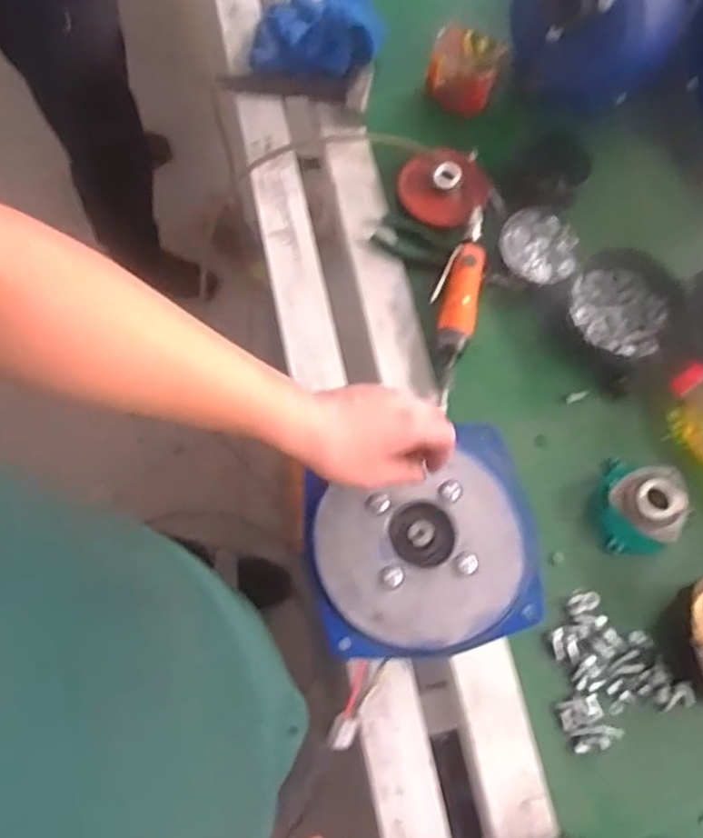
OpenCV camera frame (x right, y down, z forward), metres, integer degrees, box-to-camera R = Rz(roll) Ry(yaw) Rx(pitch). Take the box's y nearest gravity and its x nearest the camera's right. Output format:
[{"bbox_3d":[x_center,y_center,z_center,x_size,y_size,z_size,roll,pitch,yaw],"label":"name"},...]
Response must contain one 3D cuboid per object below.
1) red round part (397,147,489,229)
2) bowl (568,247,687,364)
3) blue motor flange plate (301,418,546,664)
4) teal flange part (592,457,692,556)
[{"bbox_3d":[0.120,-0.304,0.914,0.108,0.027,0.112,1,69,-3],"label":"red round part"},{"bbox_3d":[0.332,-0.138,0.854,0.128,0.039,0.150,35,72,10],"label":"bowl"},{"bbox_3d":[0.063,0.114,0.624,0.198,0.026,0.176,-15,71,-8],"label":"blue motor flange plate"},{"bbox_3d":[0.328,0.093,0.789,0.100,0.052,0.108,6,69,-1],"label":"teal flange part"}]

